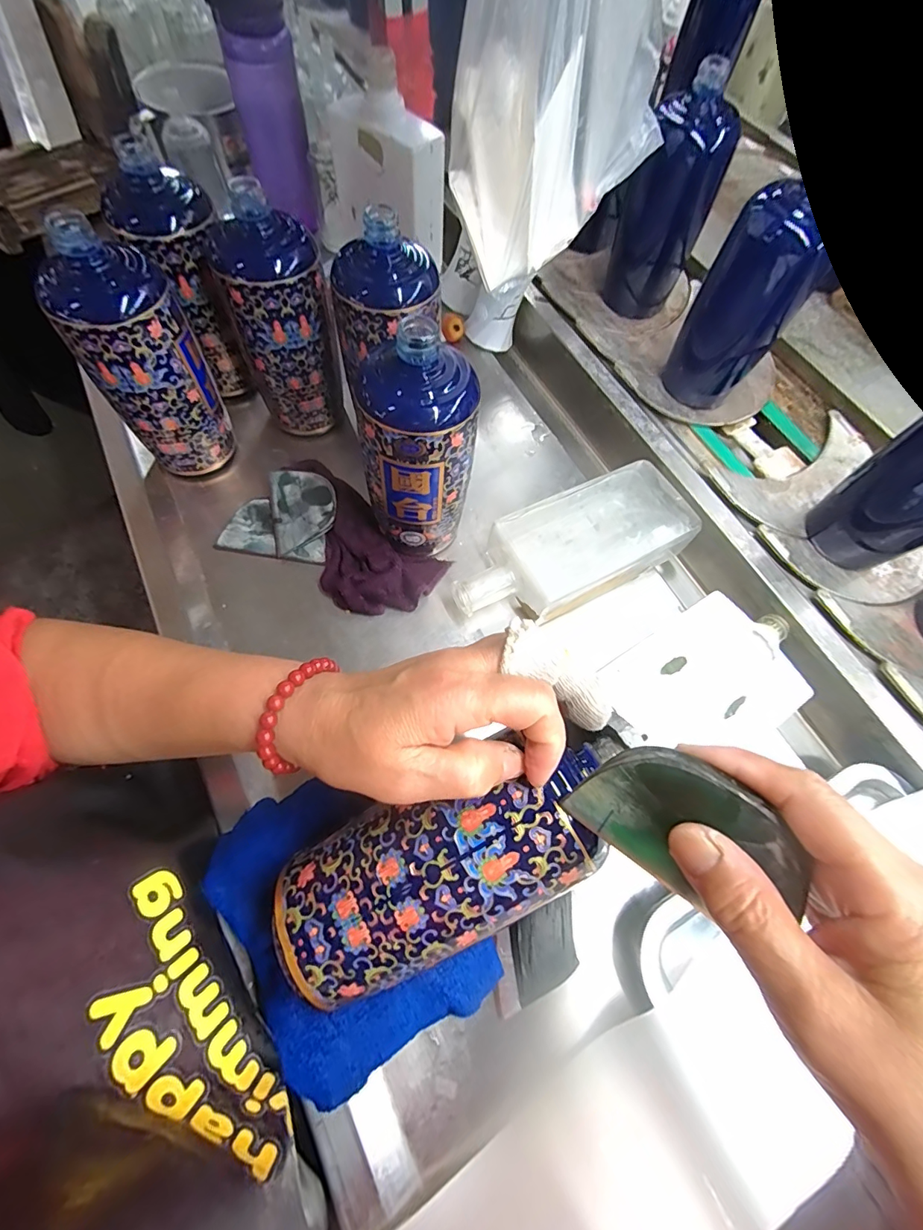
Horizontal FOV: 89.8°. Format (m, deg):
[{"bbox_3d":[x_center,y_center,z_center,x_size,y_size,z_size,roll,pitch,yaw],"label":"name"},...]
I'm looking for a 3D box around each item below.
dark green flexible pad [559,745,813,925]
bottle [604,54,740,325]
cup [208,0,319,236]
[{"bbox_3d":[0.085,0.084,0.179,0.077,0.057,0.005,37,33,22],"label":"dark green flexible pad"},{"bbox_3d":[0.201,-0.406,0.466,0.077,0.167,0.060,-35,73,-15],"label":"bottle"},{"bbox_3d":[-0.217,-0.576,0.520,0.075,0.212,0.087,-16,69,-8],"label":"cup"}]

